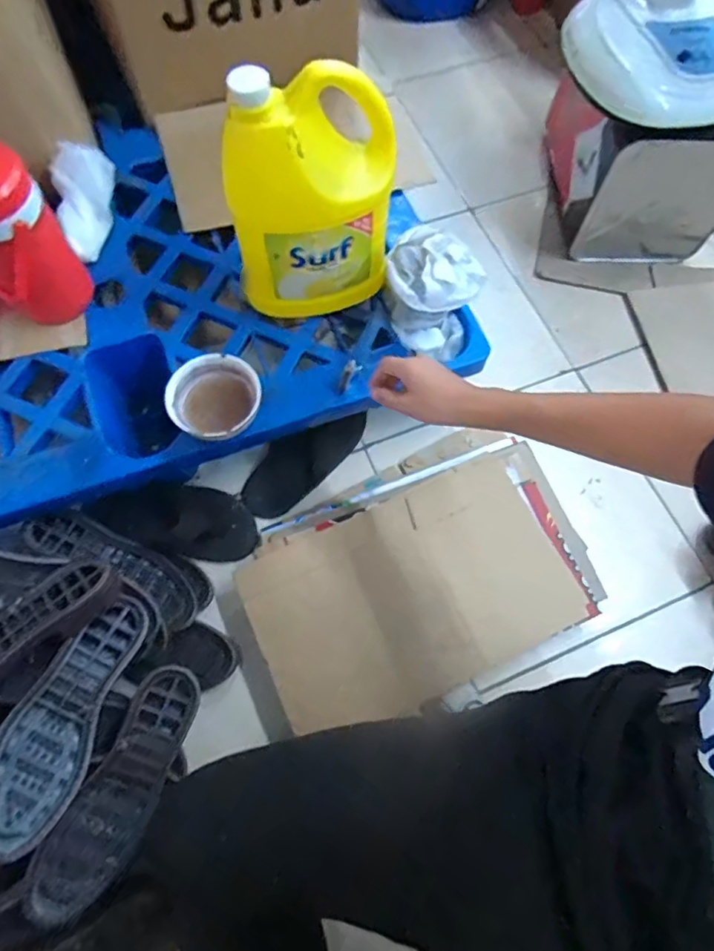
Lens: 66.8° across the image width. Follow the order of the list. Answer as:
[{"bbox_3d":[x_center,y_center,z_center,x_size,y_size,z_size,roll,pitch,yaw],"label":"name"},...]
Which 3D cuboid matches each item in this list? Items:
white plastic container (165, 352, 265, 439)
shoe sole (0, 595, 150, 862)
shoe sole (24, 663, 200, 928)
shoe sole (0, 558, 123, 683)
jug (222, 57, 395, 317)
[{"bbox_3d":[-0.184,-0.092,0.704,0.115,0.071,0.115,19,69,6],"label":"white plastic container"},{"bbox_3d":[-0.308,0.250,0.574,0.089,0.032,0.251,28,52,-13],"label":"shoe sole"},{"bbox_3d":[-0.258,0.342,0.603,0.080,0.032,0.251,33,65,-12],"label":"shoe sole"},{"bbox_3d":[-0.382,0.178,0.583,0.260,0.056,0.082,-32,72,-13],"label":"shoe sole"},{"bbox_3d":[-0.052,-0.324,0.660,0.189,0.286,0.096,1,68,-1],"label":"jug"}]

